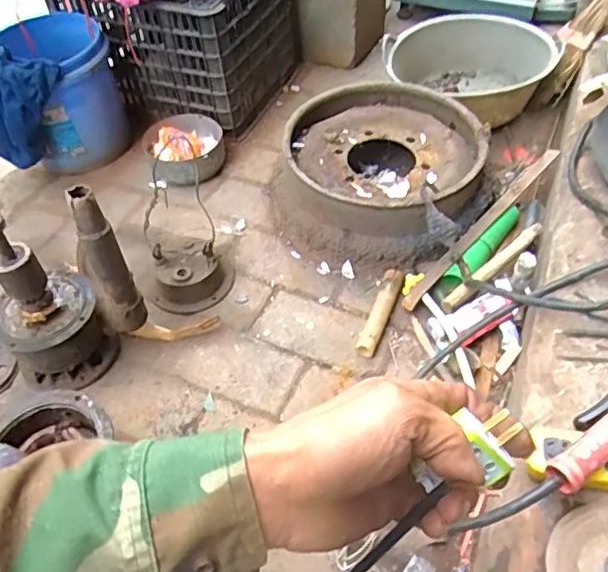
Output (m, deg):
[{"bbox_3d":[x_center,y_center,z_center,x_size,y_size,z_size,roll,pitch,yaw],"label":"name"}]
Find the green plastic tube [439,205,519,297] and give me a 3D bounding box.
[{"bbox_3d":[0.329,-0.068,1.069,0.035,0.047,0.241,35,59,28],"label":"green plastic tube"}]

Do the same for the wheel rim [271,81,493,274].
[{"bbox_3d":[0.161,-0.223,1.176,0.391,0.174,0.405,-1,49,1],"label":"wheel rim"}]

